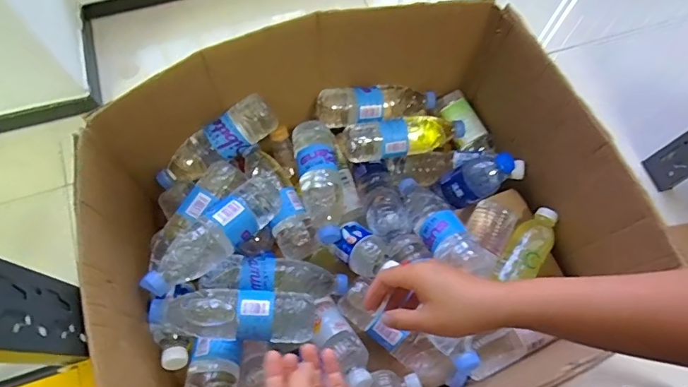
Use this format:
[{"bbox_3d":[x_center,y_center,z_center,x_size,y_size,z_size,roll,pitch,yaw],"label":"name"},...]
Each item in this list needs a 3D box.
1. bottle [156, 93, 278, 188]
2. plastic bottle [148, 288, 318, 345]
[{"bbox_3d":[-0.203,-0.077,0.726,0.208,0.065,0.070,-31,71,11],"label":"bottle"},{"bbox_3d":[-0.147,0.162,0.614,0.212,0.055,0.064,2,68,-1],"label":"plastic bottle"}]

